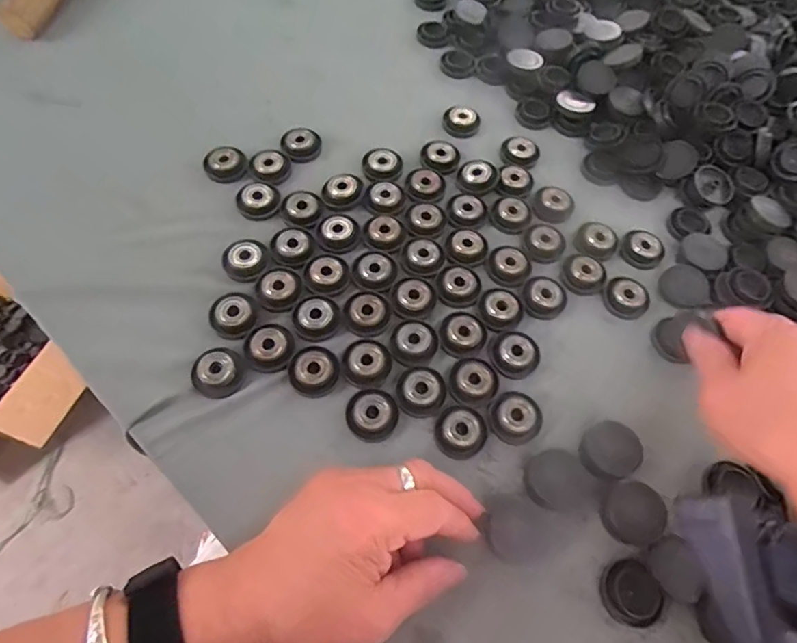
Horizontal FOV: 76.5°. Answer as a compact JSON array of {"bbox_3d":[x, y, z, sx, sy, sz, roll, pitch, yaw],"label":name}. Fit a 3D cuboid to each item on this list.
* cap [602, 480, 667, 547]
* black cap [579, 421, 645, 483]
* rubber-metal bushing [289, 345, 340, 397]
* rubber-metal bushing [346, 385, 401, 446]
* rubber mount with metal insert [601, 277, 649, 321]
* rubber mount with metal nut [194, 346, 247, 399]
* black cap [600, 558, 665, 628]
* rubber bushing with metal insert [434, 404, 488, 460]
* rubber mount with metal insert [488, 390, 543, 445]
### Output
[{"bbox_3d":[0.134,0.109,0.288,0.030,0.010,0.033,1,63,-3],"label":"cap"},{"bbox_3d":[0.128,0.079,0.309,0.033,0.016,0.033,1,63,-3],"label":"black cap"},{"bbox_3d":[-0.052,0.030,0.319,0.029,0.008,0.032,34,66,13],"label":"rubber-metal bushing"},{"bbox_3d":[-0.016,0.056,0.307,0.030,0.009,0.032,-32,69,-18],"label":"rubber-metal bushing"},{"bbox_3d":[0.163,-0.017,0.362,0.030,0.009,0.031,1,63,-3],"label":"rubber mount with metal insert"},{"bbox_3d":[-0.112,0.031,0.314,0.031,0.009,0.031,1,63,-3],"label":"rubber mount with metal nut"},{"bbox_3d":[0.126,0.147,0.273,0.029,0.009,0.031,1,63,-3],"label":"black cap"},{"bbox_3d":[0.038,0.067,0.306,0.030,0.007,0.030,1,63,-3],"label":"rubber bushing with metal insert"},{"bbox_3d":[0.073,0.060,0.314,0.032,0.009,0.030,1,63,-3],"label":"rubber mount with metal insert"}]

